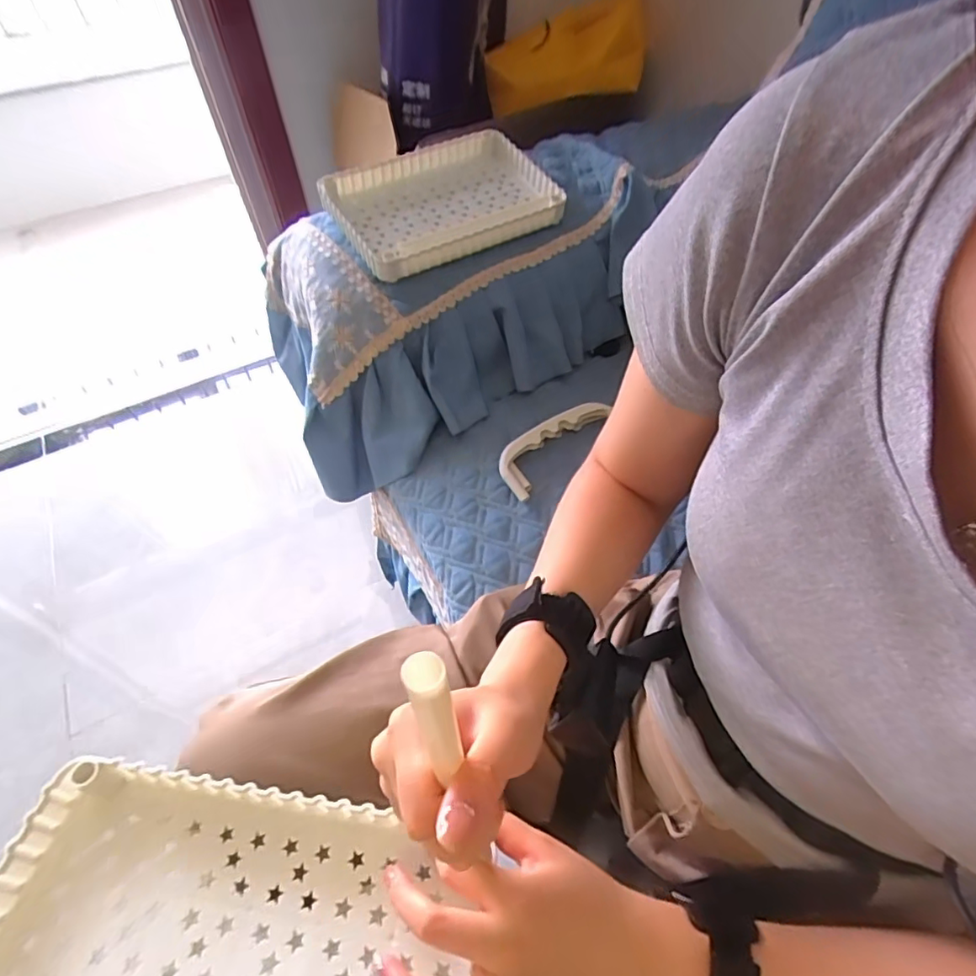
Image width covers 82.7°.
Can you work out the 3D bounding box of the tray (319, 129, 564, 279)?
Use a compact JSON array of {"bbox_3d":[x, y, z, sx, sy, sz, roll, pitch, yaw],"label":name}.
[{"bbox_3d":[-0.062,-0.407,0.776,0.300,0.056,0.218,-24,54,-16],"label":"tray"}]

